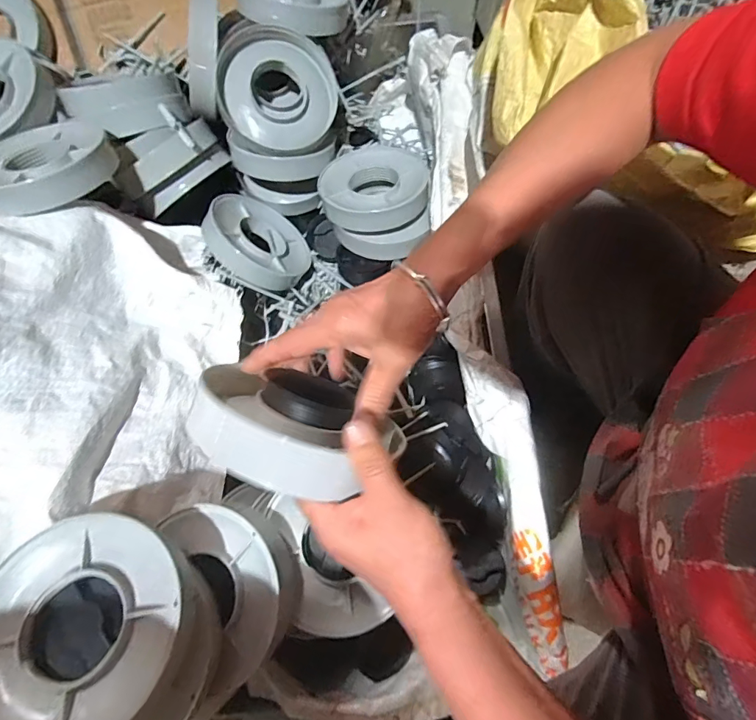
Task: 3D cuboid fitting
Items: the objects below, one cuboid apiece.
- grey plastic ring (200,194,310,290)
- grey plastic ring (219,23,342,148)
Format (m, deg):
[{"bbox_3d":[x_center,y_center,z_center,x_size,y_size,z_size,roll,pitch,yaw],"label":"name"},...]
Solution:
[{"bbox_3d":[-0.174,-0.176,0.636,0.148,0.031,0.144,24,45,-27],"label":"grey plastic ring"},{"bbox_3d":[-0.139,-0.367,0.606,0.154,0.043,0.146,-1,101,-20],"label":"grey plastic ring"}]

